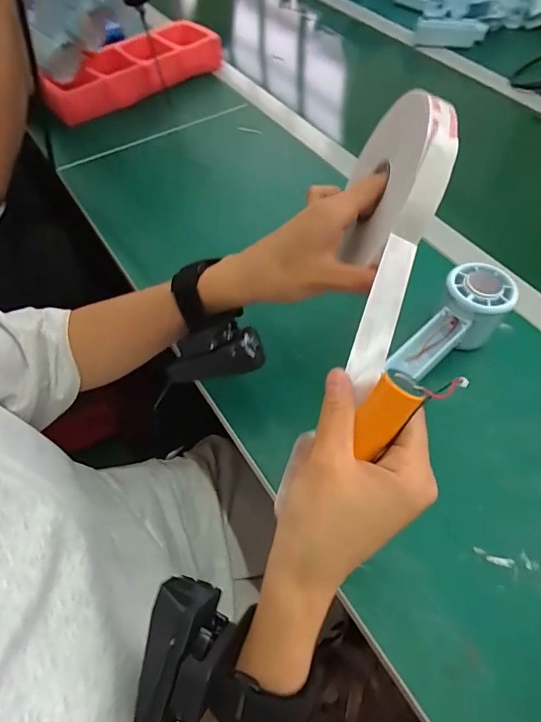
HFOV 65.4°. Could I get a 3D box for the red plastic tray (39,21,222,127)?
[{"bbox_3d":[-0.204,-0.437,0.629,0.270,0.048,0.100,-32,63,-21],"label":"red plastic tray"}]

